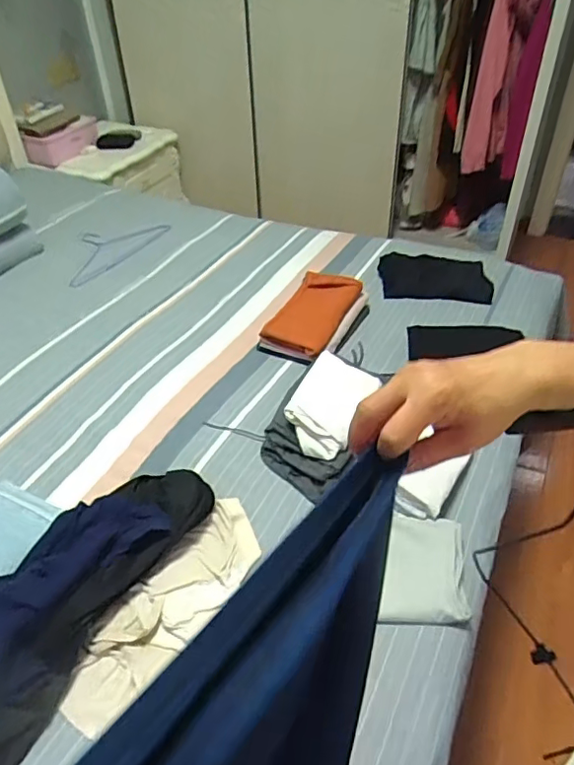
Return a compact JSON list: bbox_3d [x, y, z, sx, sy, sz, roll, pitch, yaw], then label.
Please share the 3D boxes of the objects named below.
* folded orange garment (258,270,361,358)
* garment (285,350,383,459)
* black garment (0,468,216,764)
[{"bbox_3d":[0.062,-0.182,1.388,0.157,0.059,0.272,17,45,21],"label":"folded orange garment"},{"bbox_3d":[0.087,0.043,1.121,0.141,0.070,0.228,34,45,-1],"label":"garment"},{"bbox_3d":[-0.363,0.338,0.825,0.194,0.099,0.628,22,46,25],"label":"black garment"}]

